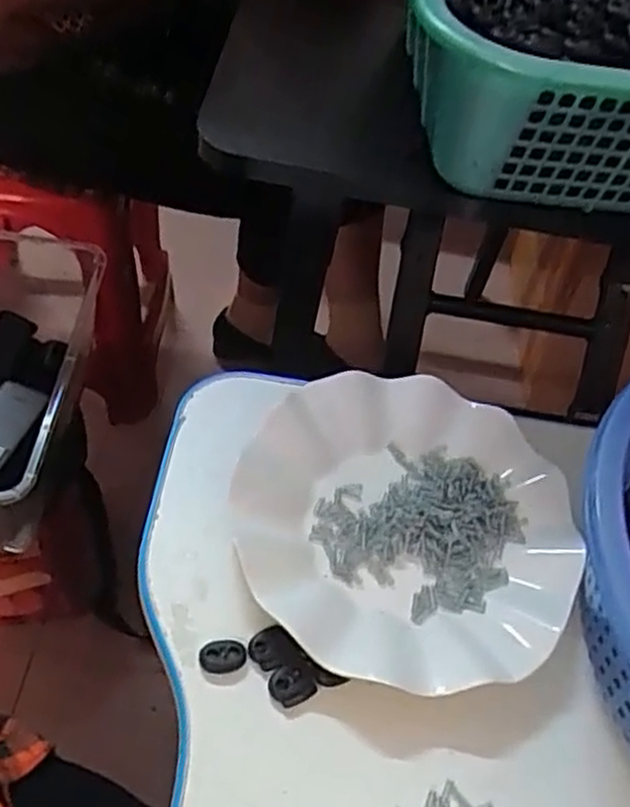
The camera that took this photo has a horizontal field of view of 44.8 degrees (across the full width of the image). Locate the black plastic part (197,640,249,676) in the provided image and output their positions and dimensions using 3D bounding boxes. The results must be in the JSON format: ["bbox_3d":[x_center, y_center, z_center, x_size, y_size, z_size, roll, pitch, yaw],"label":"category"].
[{"bbox_3d":[-0.043,0.119,0.361,0.023,0.004,0.015,-2,52,-10],"label":"black plastic part"}]

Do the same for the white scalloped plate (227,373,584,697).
[{"bbox_3d":[0.048,0.057,0.401,0.174,0.022,0.177,4,52,-5],"label":"white scalloped plate"}]

